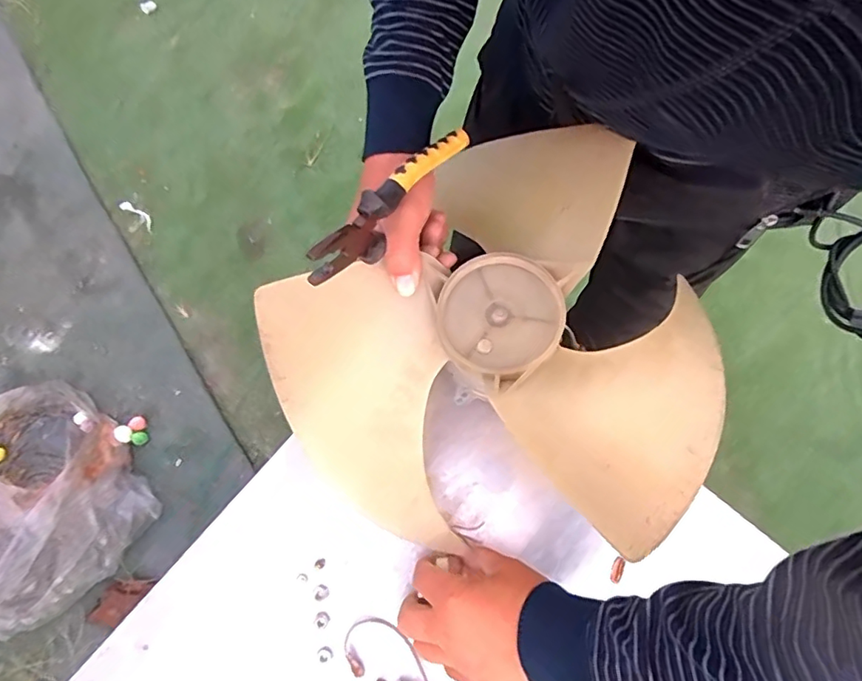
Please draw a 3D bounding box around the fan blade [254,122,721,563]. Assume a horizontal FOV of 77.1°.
[{"bbox_3d":[0.067,0.009,0.436,0.348,0.102,0.318,0,80,-1],"label":"fan blade"}]

